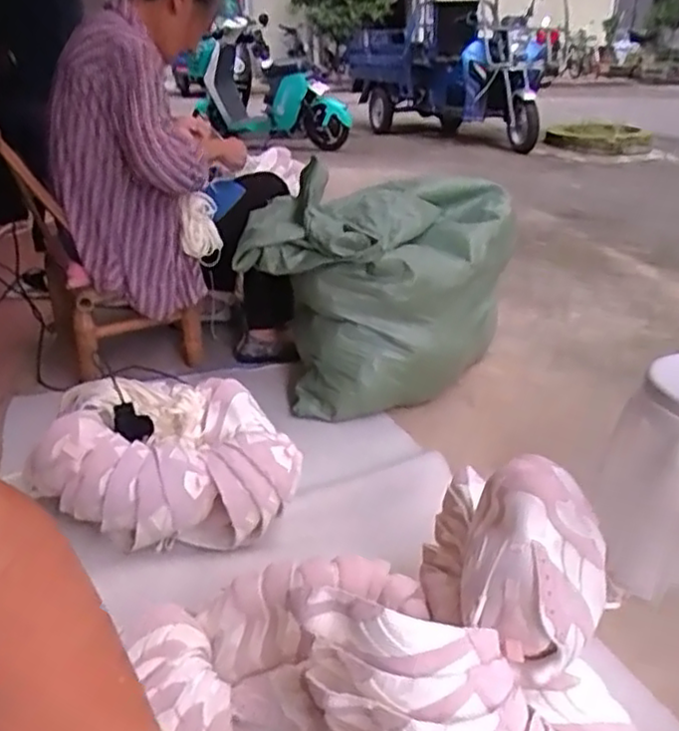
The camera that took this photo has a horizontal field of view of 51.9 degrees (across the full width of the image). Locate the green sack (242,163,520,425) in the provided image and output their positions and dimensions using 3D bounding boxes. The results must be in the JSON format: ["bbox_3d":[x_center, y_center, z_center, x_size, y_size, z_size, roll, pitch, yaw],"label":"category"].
[{"bbox_3d":[0.098,-0.162,1.557,0.472,0.425,0.471,7,27,18],"label":"green sack"}]

